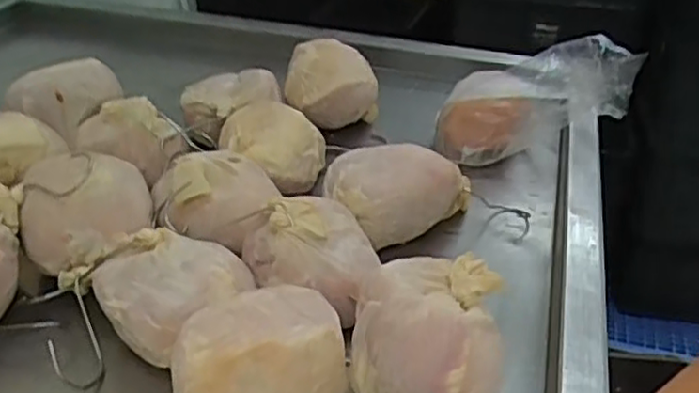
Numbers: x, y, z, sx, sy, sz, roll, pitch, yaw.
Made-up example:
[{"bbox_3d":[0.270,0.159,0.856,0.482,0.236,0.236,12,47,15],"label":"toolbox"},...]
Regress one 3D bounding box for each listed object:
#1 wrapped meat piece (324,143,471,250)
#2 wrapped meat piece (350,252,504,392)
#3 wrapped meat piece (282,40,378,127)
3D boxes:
[{"bbox_3d":[0.058,-0.005,0.760,0.162,0.086,0.099,-6,31,-13],"label":"wrapped meat piece"},{"bbox_3d":[0.060,0.122,0.540,0.113,0.118,0.116,1,30,0],"label":"wrapped meat piece"},{"bbox_3d":[-0.031,-0.155,0.969,0.119,0.097,0.109,-15,34,-26],"label":"wrapped meat piece"}]

